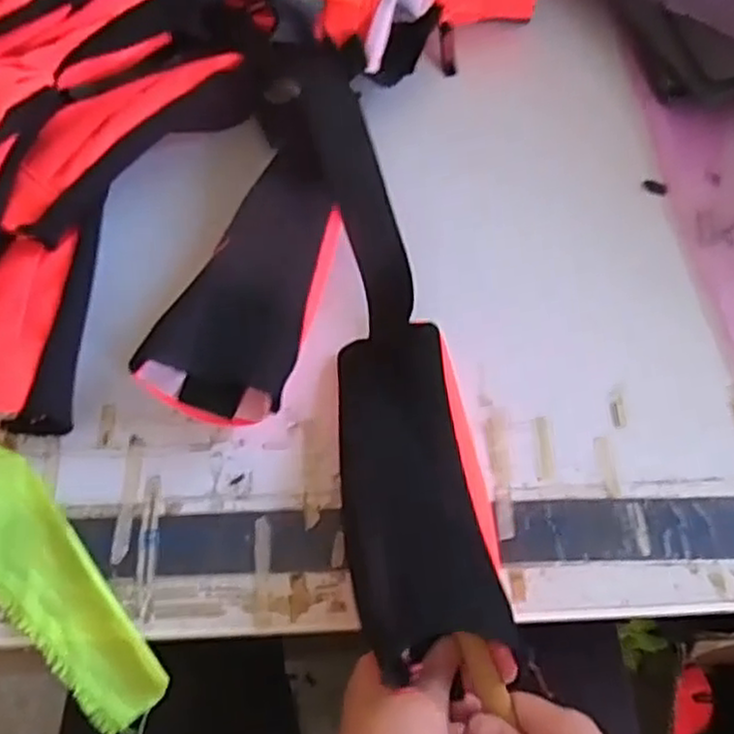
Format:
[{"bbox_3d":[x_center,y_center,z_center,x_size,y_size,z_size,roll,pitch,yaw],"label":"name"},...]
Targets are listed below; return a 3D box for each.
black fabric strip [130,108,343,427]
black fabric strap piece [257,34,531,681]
[{"bbox_3d":[-0.076,-0.070,0.503,0.091,0.044,0.215,13,64,5],"label":"black fabric strip"},{"bbox_3d":[0.004,-0.042,0.480,0.089,0.070,0.433,-10,69,-6],"label":"black fabric strap piece"}]

